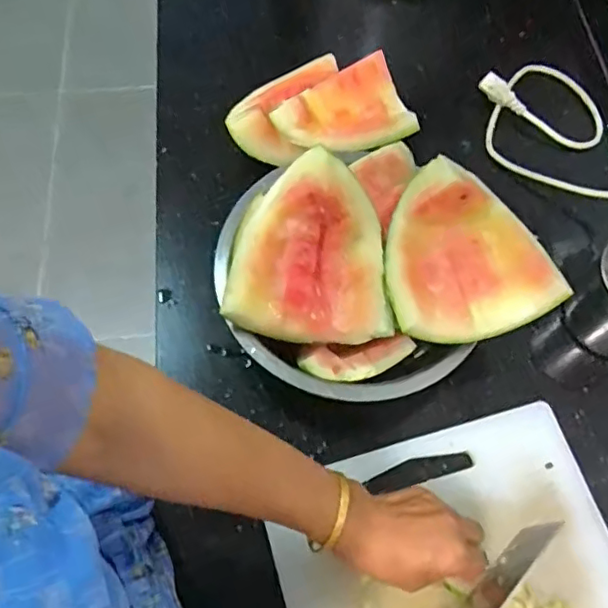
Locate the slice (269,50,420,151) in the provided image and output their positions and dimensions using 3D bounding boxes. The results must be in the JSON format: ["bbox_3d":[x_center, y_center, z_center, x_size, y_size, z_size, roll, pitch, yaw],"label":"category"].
[{"bbox_3d":[0.039,-0.216,0.666,0.148,0.031,0.107,-19,67,-10],"label":"slice"}]

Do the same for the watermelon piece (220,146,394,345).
[{"bbox_3d":[0.008,-0.051,0.547,0.142,0.081,0.152,6,65,2],"label":"watermelon piece"}]

